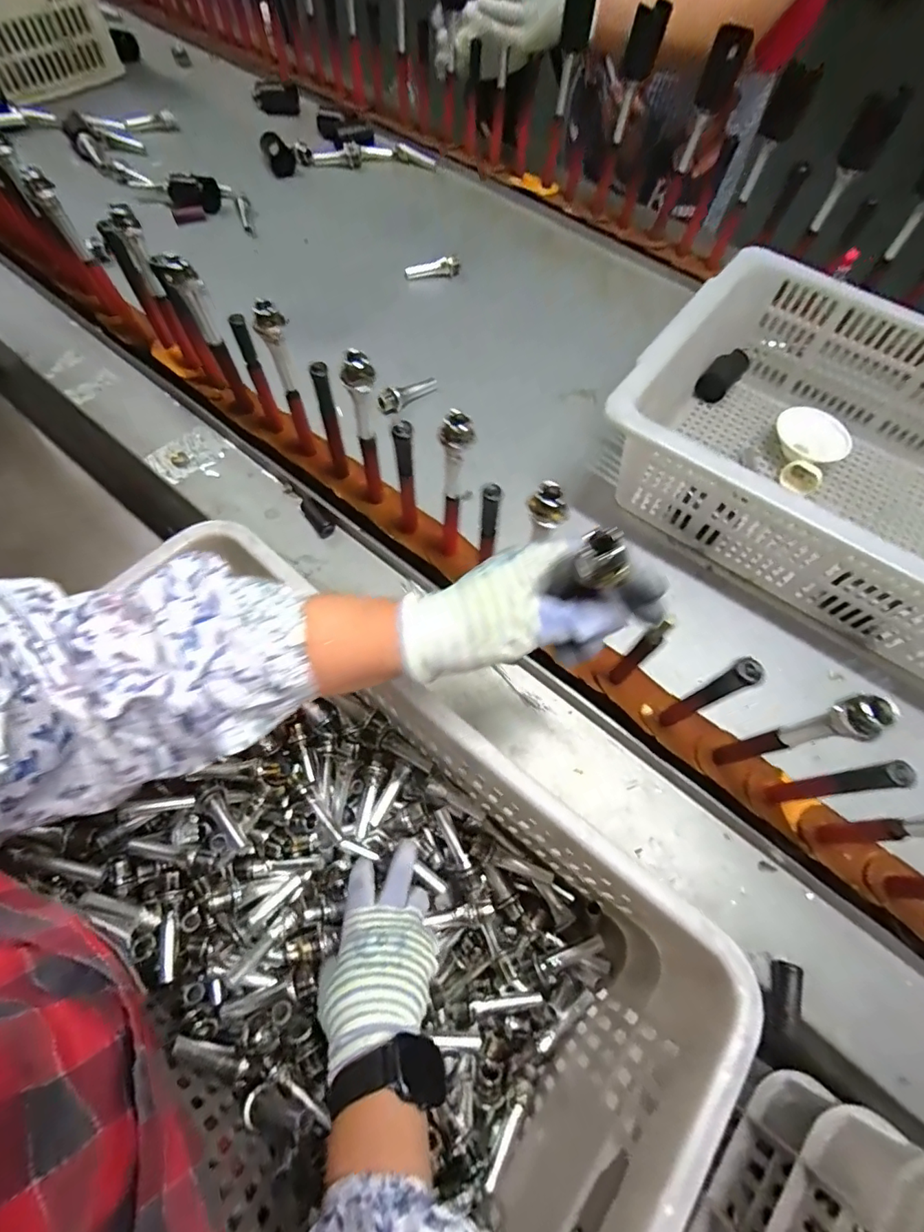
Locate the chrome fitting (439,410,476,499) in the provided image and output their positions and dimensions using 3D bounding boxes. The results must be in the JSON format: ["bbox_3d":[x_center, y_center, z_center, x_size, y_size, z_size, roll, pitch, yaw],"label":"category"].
[{"bbox_3d":[-0.004,-0.124,0.403,0.024,0.075,0.019,0,65,-1],"label":"chrome fitting"}]

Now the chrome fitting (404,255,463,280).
[{"bbox_3d":[-0.042,-0.509,0.756,0.083,0.019,0.020,-19,67,-10],"label":"chrome fitting"}]

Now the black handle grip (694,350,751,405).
[{"bbox_3d":[0.349,-0.320,0.681,0.034,0.034,0.092,40,70,16],"label":"black handle grip"}]

